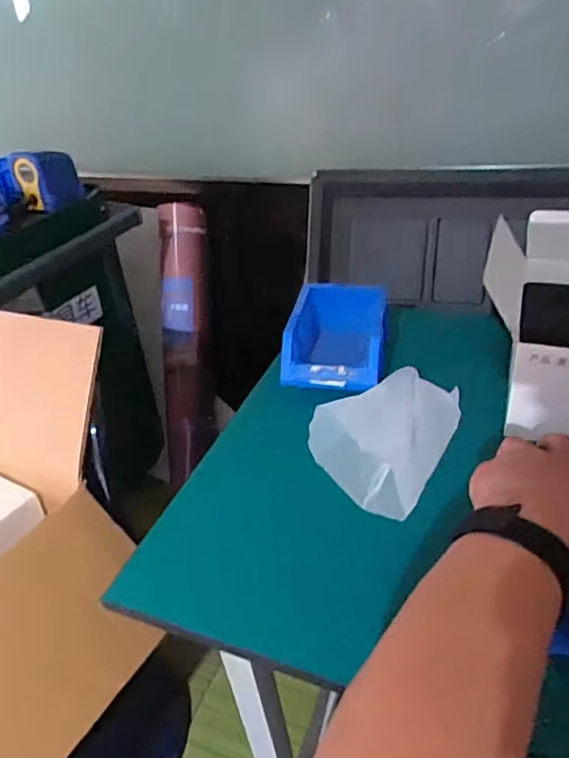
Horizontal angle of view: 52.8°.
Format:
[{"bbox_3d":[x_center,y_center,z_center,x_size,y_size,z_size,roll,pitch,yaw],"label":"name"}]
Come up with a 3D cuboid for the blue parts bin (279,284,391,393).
[{"bbox_3d":[0.069,-0.057,0.727,0.125,0.063,0.155,4,36,16],"label":"blue parts bin"}]

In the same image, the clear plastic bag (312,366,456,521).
[{"bbox_3d":[0.127,0.055,0.614,0.177,0.057,0.132,-27,39,-27],"label":"clear plastic bag"}]

